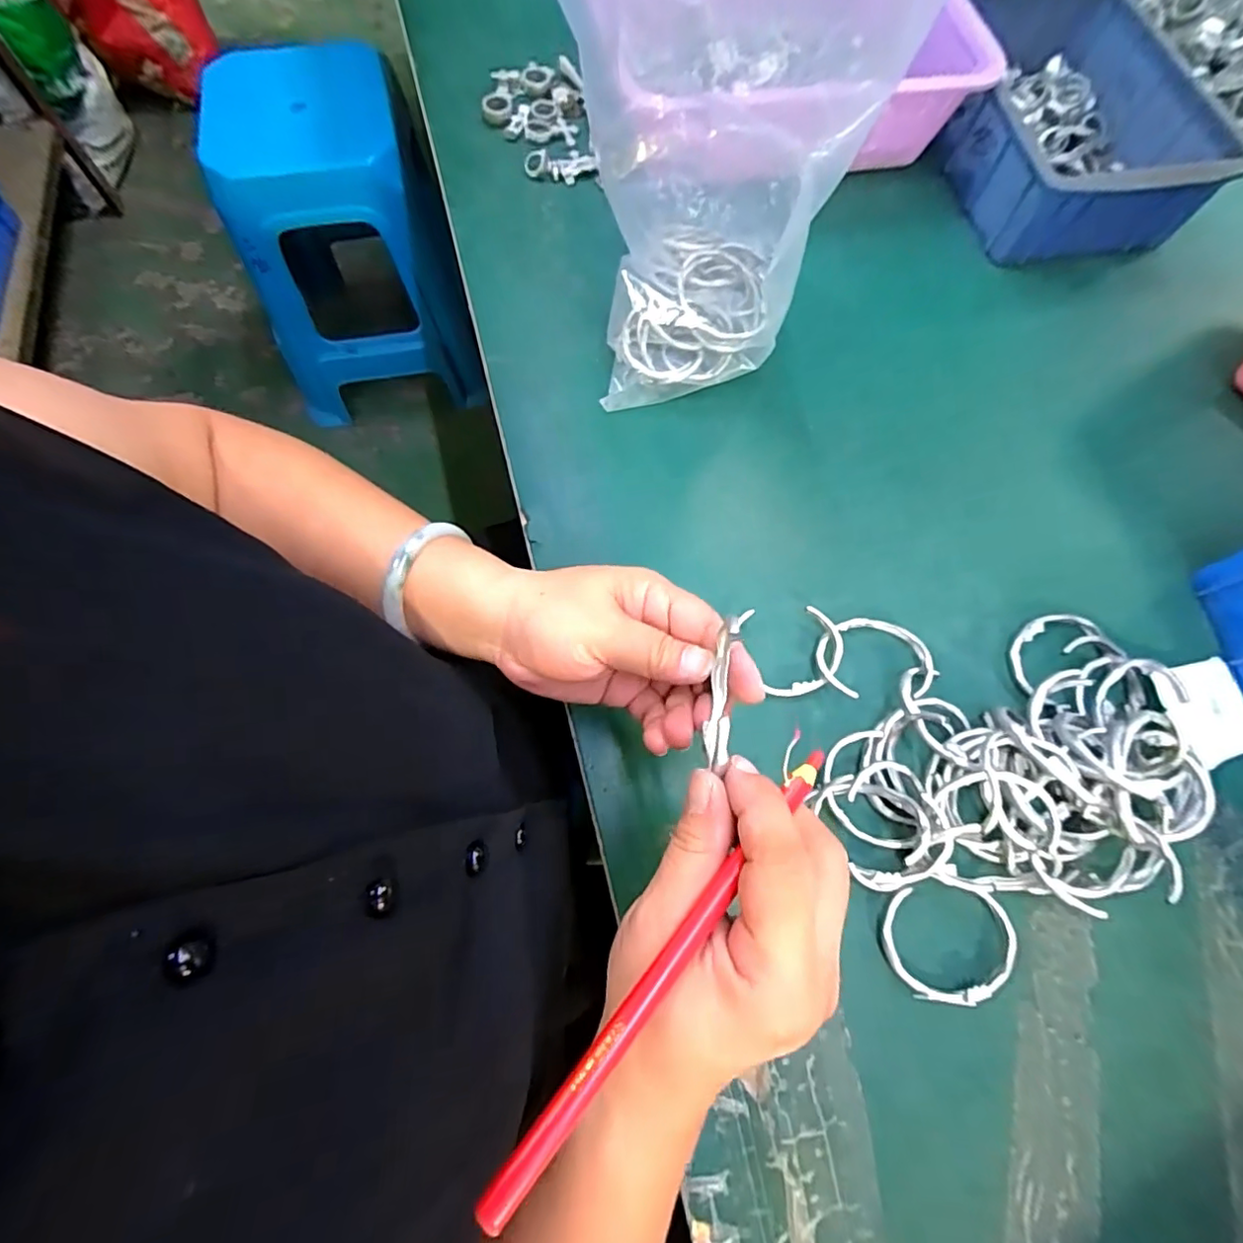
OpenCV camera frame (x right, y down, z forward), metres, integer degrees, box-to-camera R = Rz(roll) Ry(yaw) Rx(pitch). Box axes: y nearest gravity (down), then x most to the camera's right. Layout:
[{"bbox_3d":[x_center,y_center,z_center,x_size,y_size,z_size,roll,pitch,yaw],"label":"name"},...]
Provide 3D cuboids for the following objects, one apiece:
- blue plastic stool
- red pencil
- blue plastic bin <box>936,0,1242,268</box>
[{"bbox_3d":[-0.506,-0.689,1.093,0.352,0.481,0.314,-14,73,-7],"label":"blue plastic stool"},{"bbox_3d":[0.019,0.101,0.181,0.009,0.004,0.166,43,67,12],"label":"red pencil"},{"bbox_3d":[0.370,-0.429,0.488,0.176,0.073,0.254,-10,71,-6],"label":"blue plastic bin"}]

